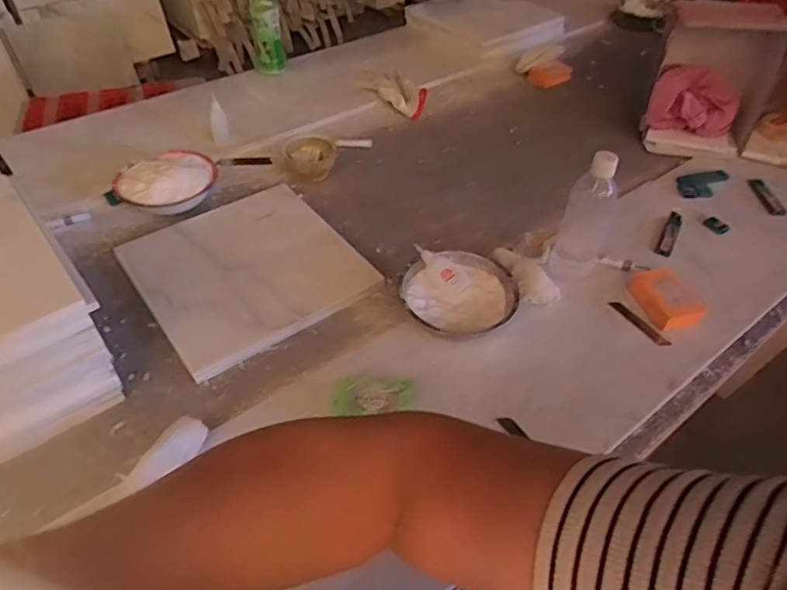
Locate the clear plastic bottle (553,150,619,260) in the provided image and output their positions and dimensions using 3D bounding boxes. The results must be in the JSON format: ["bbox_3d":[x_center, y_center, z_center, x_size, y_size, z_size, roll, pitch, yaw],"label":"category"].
[{"bbox_3d":[0.293,-0.129,0.837,0.072,0.190,0.069,18,49,15],"label":"clear plastic bottle"}]

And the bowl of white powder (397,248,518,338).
[{"bbox_3d":[0.092,0.003,0.814,0.158,0.047,0.142,-1,47,-2],"label":"bowl of white powder"}]

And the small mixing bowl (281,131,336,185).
[{"bbox_3d":[-0.160,-0.262,1.081,0.095,0.057,0.098,0,47,0],"label":"small mixing bowl"}]

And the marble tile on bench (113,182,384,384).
[{"bbox_3d":[-0.226,-0.047,0.871,0.303,0.021,0.298,-28,53,-25],"label":"marble tile on bench"}]

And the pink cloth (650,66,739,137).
[{"bbox_3d":[0.666,-0.427,1.243,0.181,0.133,0.065,16,51,14],"label":"pink cloth"}]

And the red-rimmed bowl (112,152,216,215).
[{"bbox_3d":[-0.399,-0.198,0.996,0.169,0.056,0.156,-16,49,-15],"label":"red-rimmed bowl"}]

